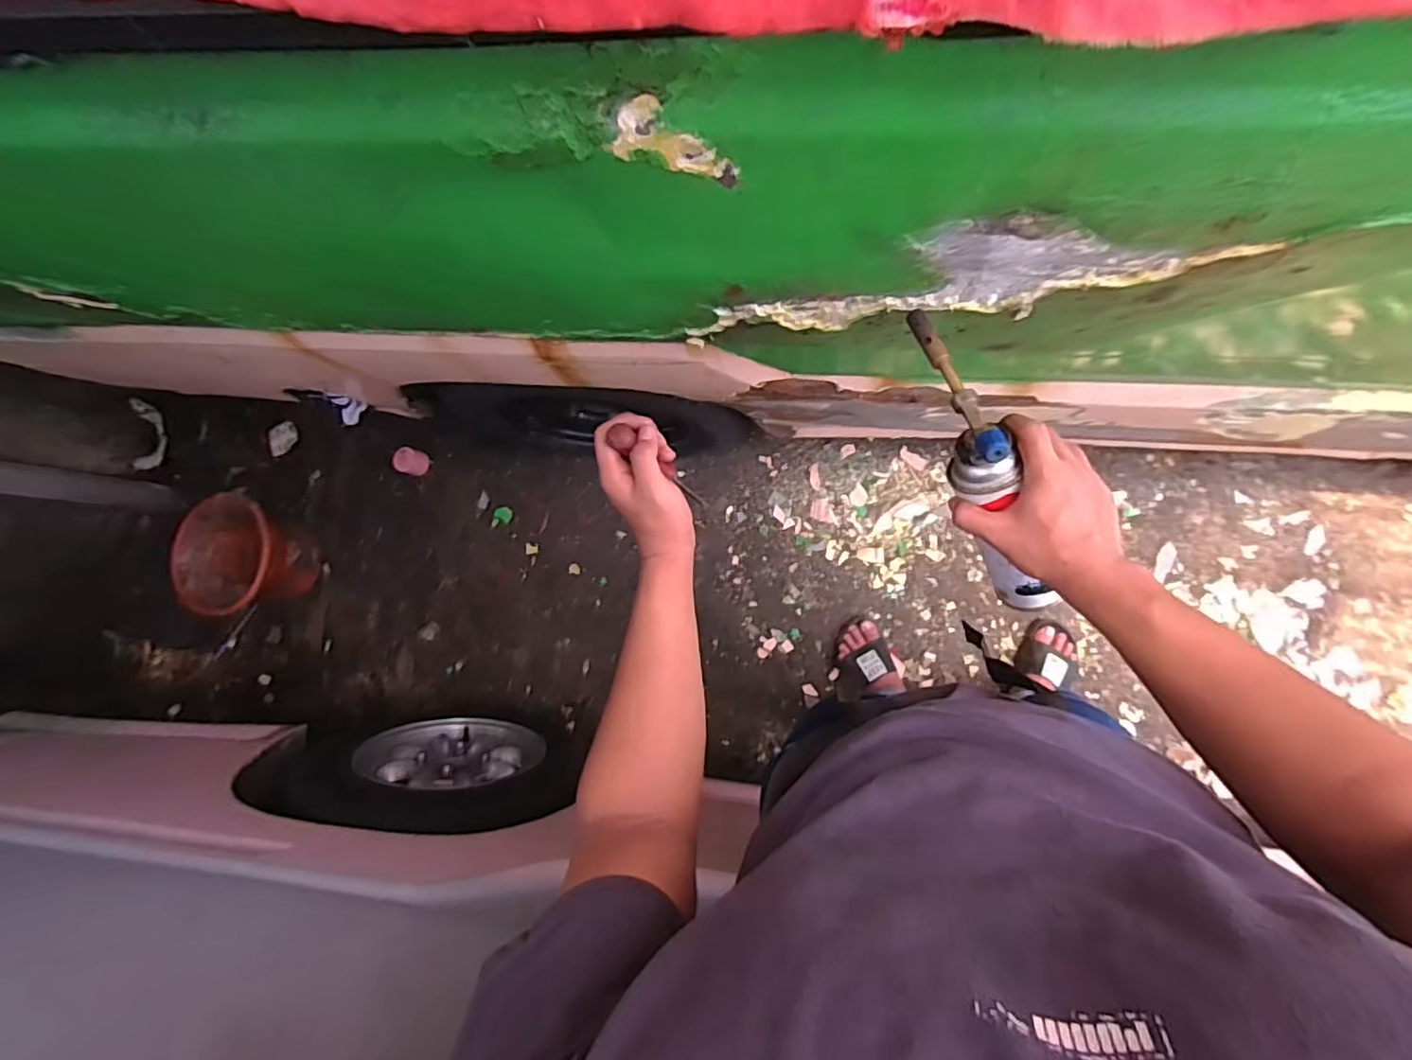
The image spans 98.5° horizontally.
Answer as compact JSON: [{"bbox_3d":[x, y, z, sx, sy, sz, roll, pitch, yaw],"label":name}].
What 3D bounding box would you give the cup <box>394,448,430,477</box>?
[{"bbox_3d":[-0.730,-0.168,1.503,0.065,0.055,0.065,-1,85,12],"label":"cup"}]

